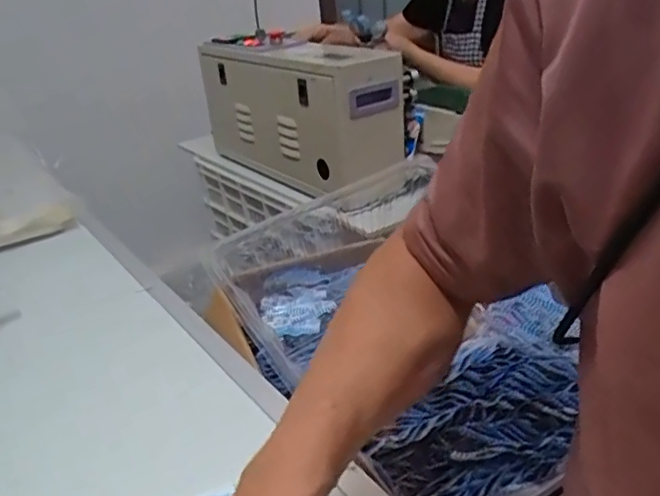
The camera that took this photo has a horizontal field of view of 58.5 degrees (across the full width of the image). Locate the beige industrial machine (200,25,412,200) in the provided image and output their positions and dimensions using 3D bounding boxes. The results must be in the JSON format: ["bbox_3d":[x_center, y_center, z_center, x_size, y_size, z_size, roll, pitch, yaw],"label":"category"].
[{"bbox_3d":[-0.096,-0.318,1.289,0.188,0.250,0.704,-19,30,-25],"label":"beige industrial machine"}]

